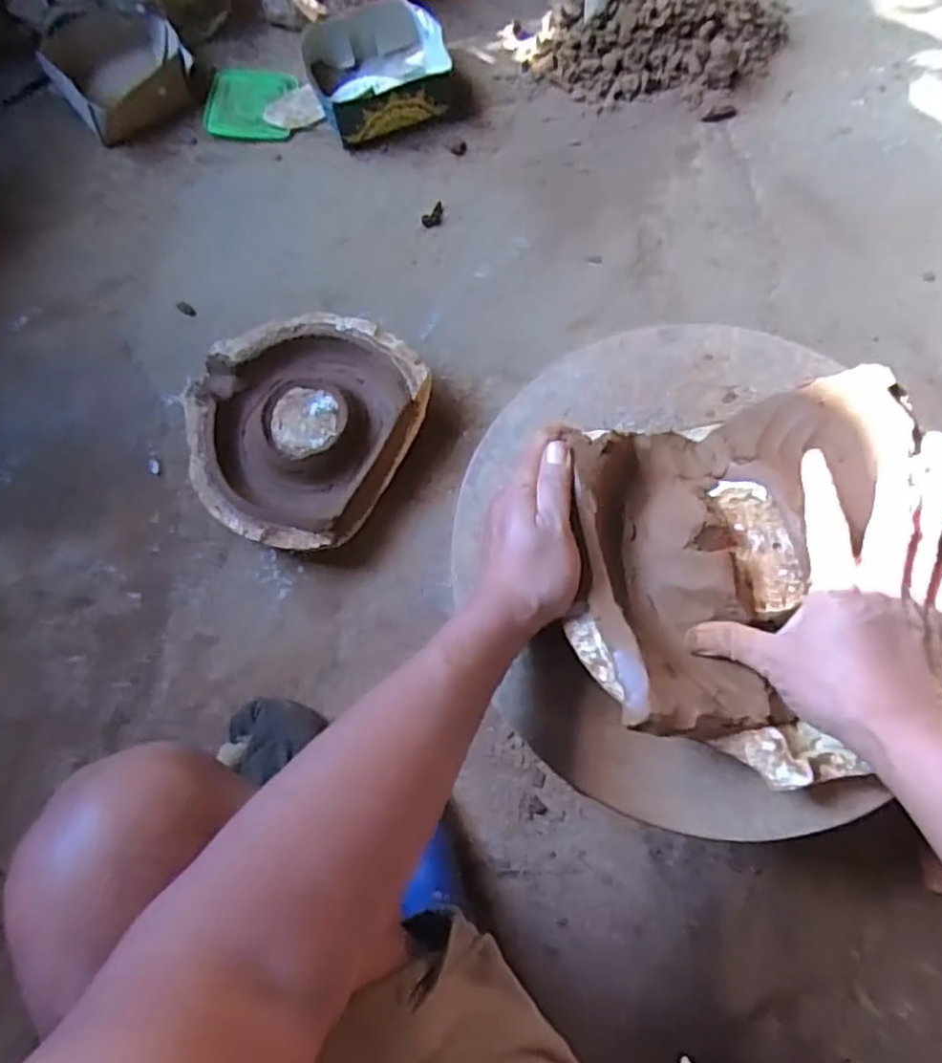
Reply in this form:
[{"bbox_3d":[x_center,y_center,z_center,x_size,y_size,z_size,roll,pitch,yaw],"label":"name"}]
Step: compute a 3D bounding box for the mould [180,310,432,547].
[{"bbox_3d":[-0.216,-0.129,0.850,0.265,0.074,0.295,24,75,9],"label":"mould"}]

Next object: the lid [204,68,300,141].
[{"bbox_3d":[-0.345,-0.671,1.072,0.138,0.014,0.138,-1,73,2],"label":"lid"}]

